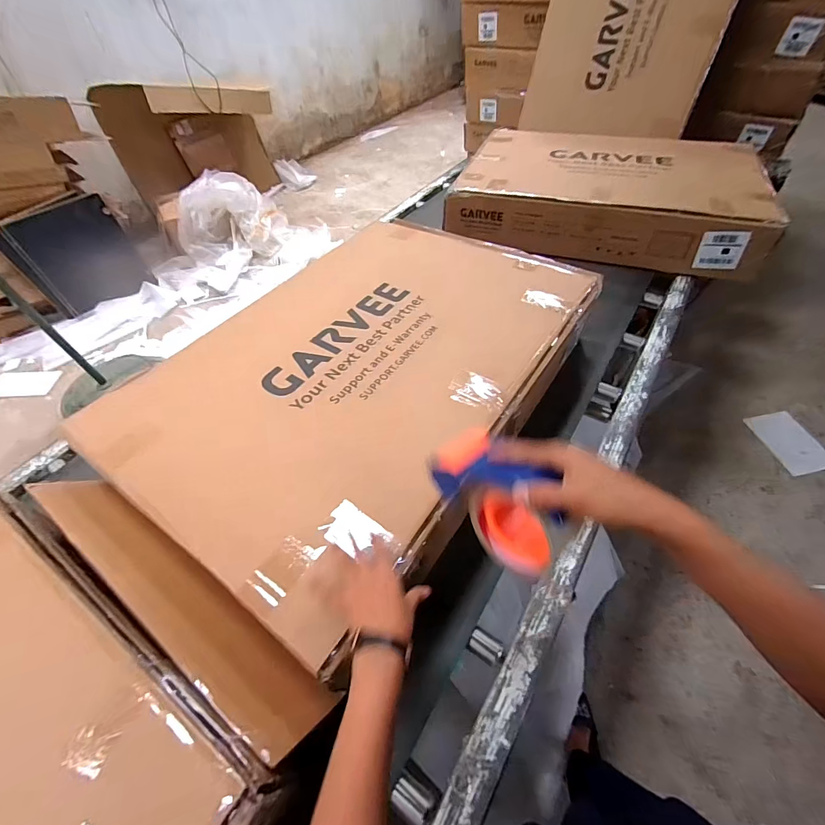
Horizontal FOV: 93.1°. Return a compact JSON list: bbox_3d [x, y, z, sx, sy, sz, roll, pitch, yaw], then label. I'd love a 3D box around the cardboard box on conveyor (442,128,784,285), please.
[{"bbox_3d":[0.603,-0.705,1.258,0.865,0.167,0.542,17,55,17],"label":"cardboard box on conveyor"}]

